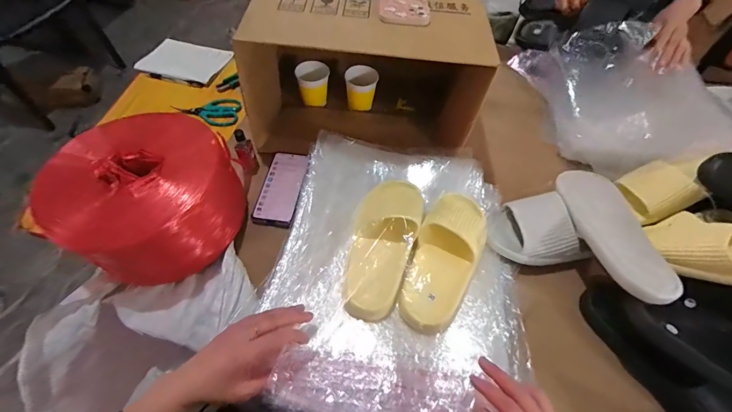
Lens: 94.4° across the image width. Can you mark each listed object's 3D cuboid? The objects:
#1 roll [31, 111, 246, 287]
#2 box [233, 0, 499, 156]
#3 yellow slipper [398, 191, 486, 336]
[{"bbox_3d":[-0.351,-0.026,0.552,0.277,0.133,0.250,31,60,17],"label":"roll"},{"bbox_3d":[-0.004,-0.255,0.680,0.393,0.286,0.268,8,56,3],"label":"box"},{"bbox_3d":[0.125,0.070,0.518,0.094,0.058,0.230,19,57,10],"label":"yellow slipper"}]

